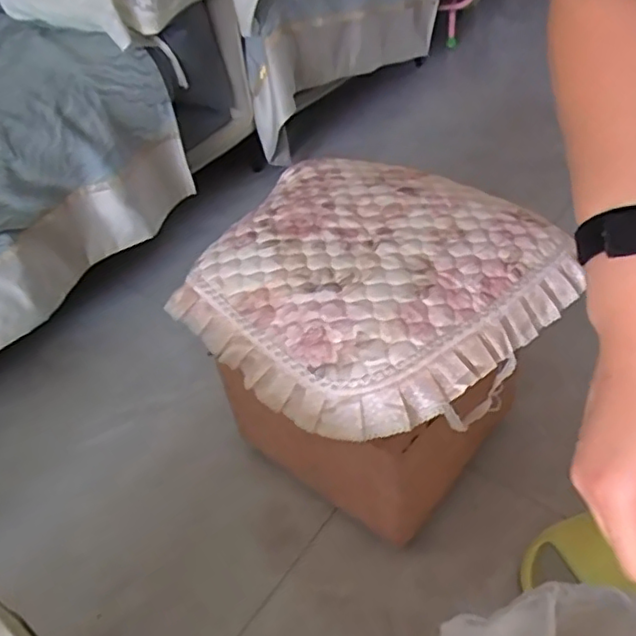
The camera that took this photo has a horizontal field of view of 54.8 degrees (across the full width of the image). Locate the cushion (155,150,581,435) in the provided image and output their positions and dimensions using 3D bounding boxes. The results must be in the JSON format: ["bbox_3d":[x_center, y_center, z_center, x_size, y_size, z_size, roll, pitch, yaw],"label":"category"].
[{"bbox_3d":[0.051,-0.064,0.728,0.387,0.067,0.421,-37,52,-27],"label":"cushion"}]

